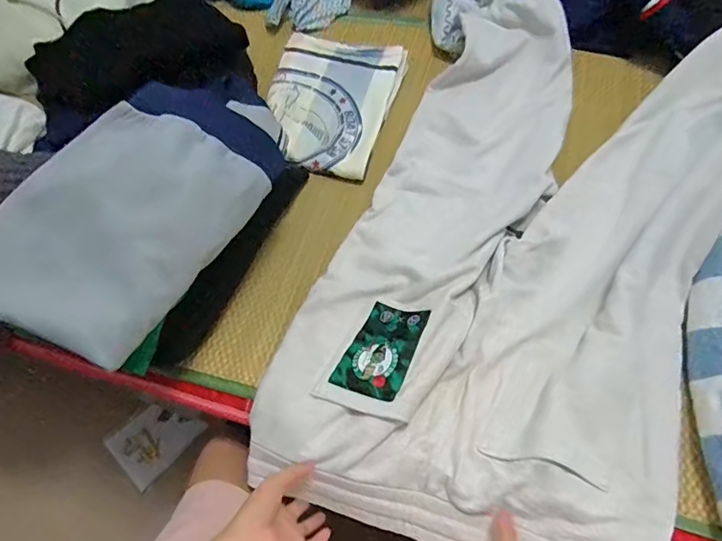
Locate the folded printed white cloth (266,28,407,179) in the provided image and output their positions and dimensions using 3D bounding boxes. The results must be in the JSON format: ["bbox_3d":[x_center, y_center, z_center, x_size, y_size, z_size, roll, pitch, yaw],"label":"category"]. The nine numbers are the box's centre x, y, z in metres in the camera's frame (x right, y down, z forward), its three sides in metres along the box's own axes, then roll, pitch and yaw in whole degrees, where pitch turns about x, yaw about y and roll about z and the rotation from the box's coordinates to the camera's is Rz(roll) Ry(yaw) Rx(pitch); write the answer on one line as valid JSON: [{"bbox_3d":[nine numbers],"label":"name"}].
[{"bbox_3d":[-0.056,-0.278,0.795,0.202,0.037,0.264,15,63,12],"label":"folded printed white cloth"}]

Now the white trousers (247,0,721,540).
[{"bbox_3d":[0.250,-0.056,0.635,0.492,0.067,0.801,19,66,17],"label":"white trousers"}]

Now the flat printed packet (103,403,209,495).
[{"bbox_3d":[-0.420,0.347,1.010,0.165,0.016,0.126,-41,89,-18],"label":"flat printed packet"}]

